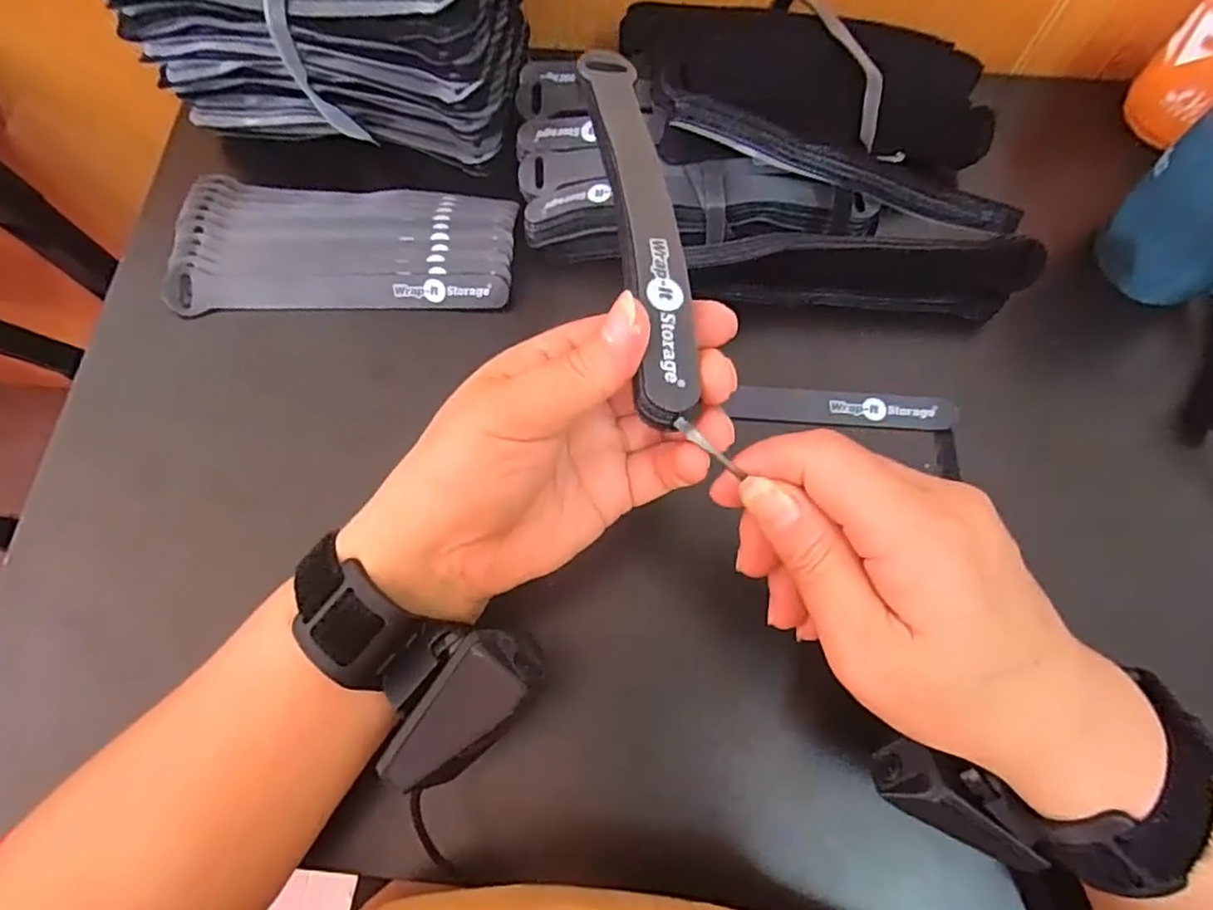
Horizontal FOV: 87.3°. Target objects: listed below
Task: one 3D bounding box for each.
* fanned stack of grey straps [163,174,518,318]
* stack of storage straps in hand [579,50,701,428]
[{"bbox_3d":[-0.157,-0.133,0.382,0.202,0.016,0.089,-1,72,0],"label":"fanned stack of grey straps"},{"bbox_3d":[0.014,-0.090,0.235,0.024,0.009,0.163,-8,70,-3],"label":"stack of storage straps in hand"}]

